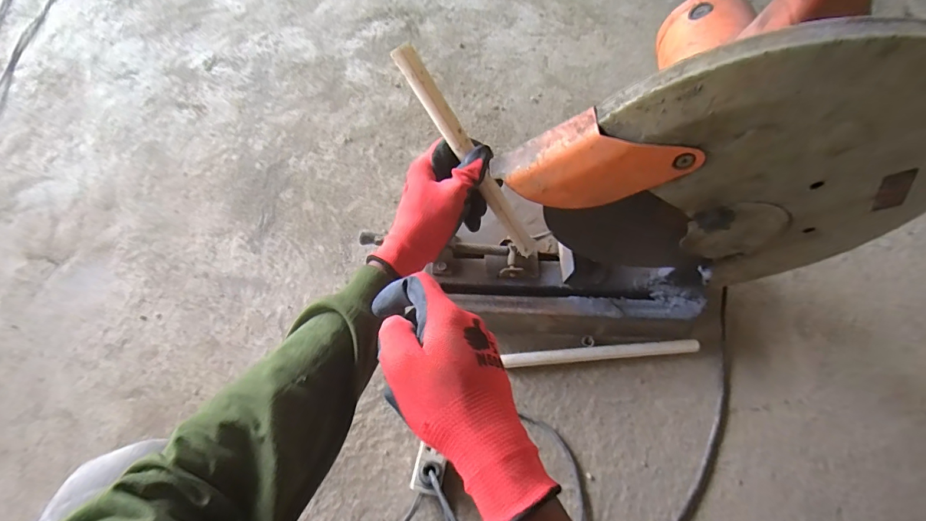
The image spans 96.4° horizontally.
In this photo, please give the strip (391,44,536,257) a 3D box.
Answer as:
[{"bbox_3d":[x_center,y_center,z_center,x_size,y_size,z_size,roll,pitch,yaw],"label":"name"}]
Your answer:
[{"bbox_3d":[0.011,-0.101,0.424,0.018,0.012,0.245,-47,118,-20],"label":"strip"}]

